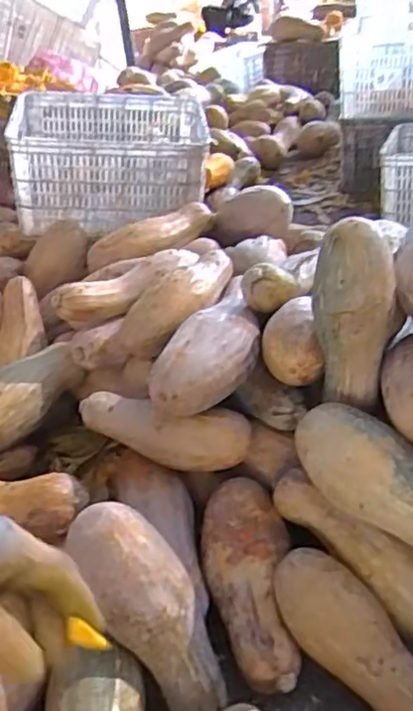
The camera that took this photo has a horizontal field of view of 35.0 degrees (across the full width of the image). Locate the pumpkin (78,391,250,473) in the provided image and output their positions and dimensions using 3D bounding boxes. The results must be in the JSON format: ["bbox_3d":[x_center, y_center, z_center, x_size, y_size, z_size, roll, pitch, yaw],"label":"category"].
[{"bbox_3d":[-0.075,0.140,1.142,0.301,0.117,0.087,3,33,16],"label":"pumpkin"}]

